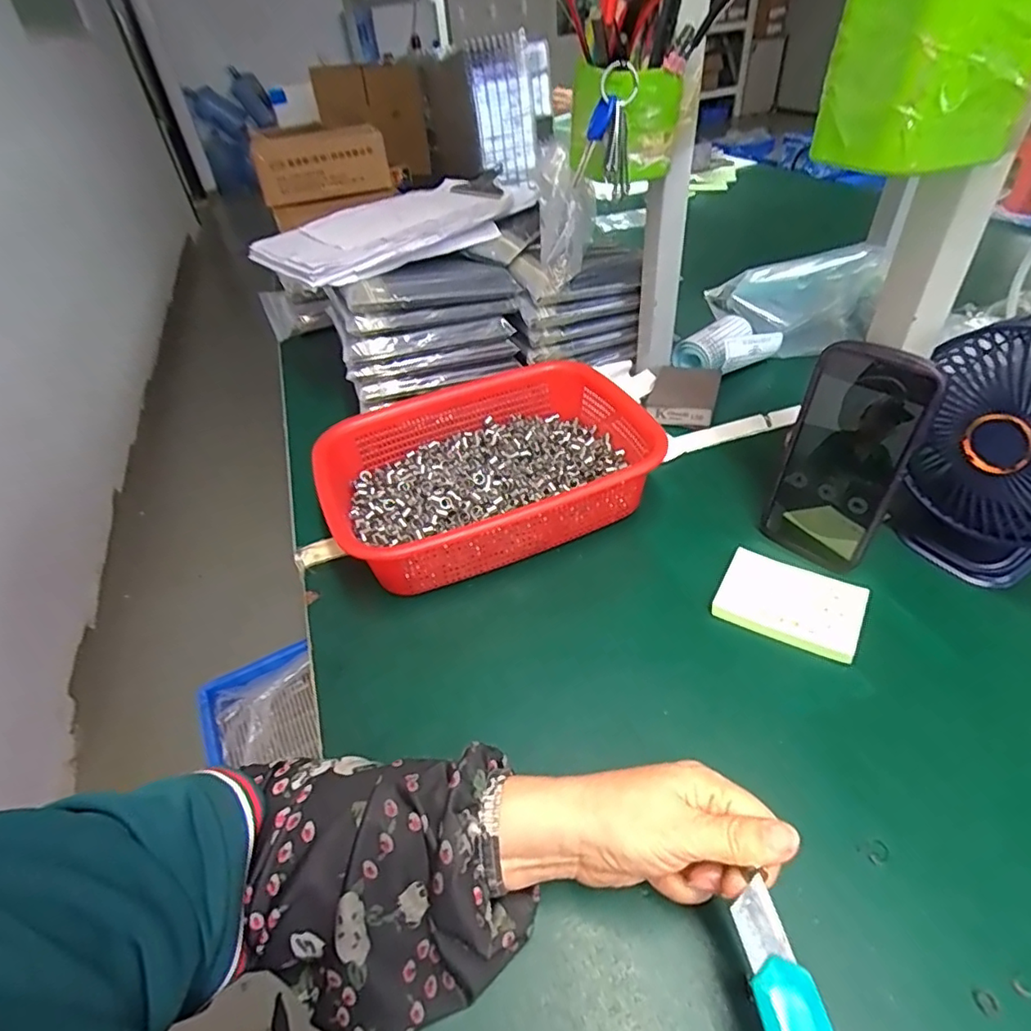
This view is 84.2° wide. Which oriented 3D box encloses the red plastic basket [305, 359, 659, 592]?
[{"bbox_3d":[-0.019,-0.043,0.524,0.284,0.072,0.210,-19,43,-14],"label":"red plastic basket"}]

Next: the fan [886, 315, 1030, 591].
[{"bbox_3d":[0.345,-0.032,0.393,0.135,0.181,0.089,28,51,33],"label":"fan"}]

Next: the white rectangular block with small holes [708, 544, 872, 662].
[{"bbox_3d":[0.204,0.065,0.425,0.095,0.011,0.070,19,47,26],"label":"white rectangular block with small holes"}]

